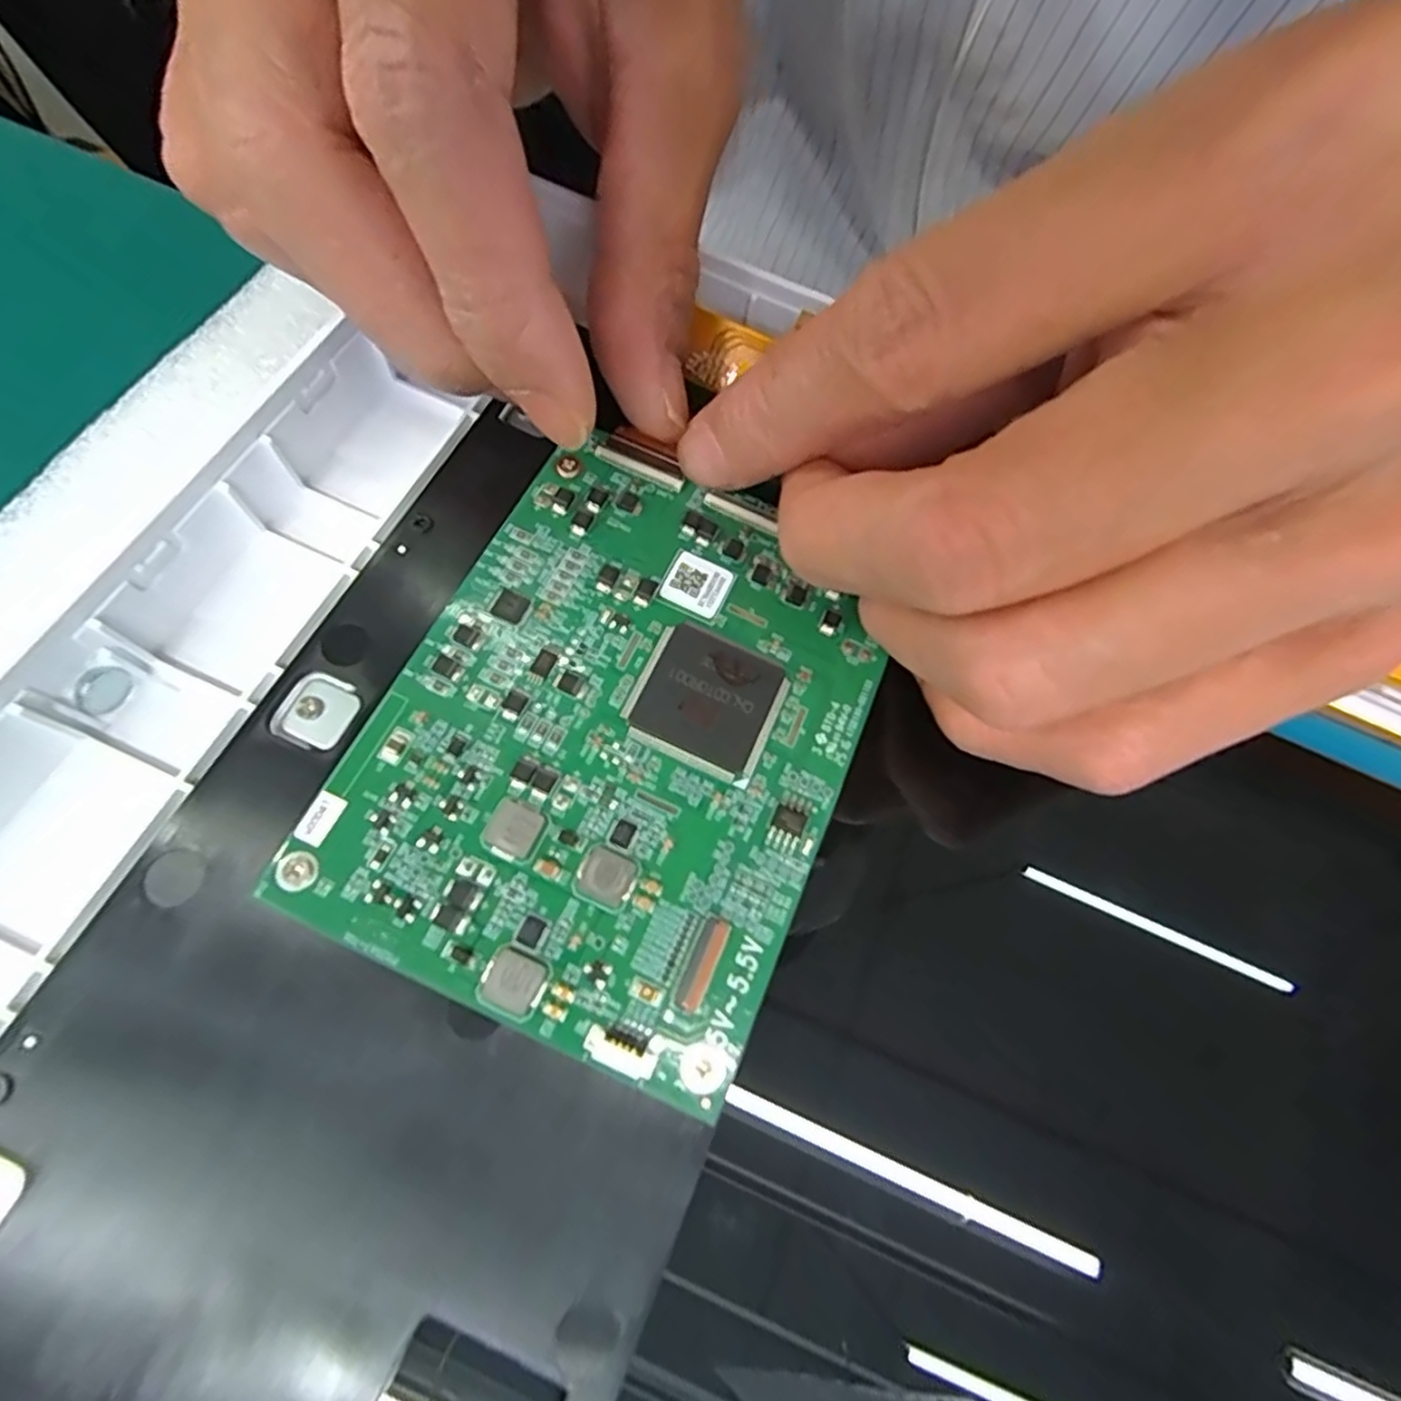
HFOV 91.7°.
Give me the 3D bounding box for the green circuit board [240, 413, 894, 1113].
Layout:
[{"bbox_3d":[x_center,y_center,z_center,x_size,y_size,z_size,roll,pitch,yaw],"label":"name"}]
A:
[{"bbox_3d":[-0.011,0.003,0.108,0.068,0.007,0.090,23,70,8],"label":"green circuit board"}]

